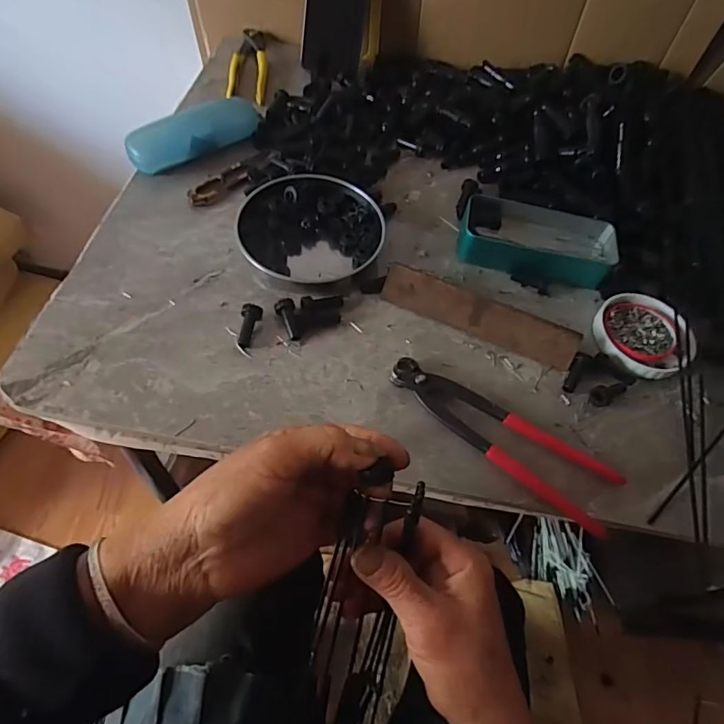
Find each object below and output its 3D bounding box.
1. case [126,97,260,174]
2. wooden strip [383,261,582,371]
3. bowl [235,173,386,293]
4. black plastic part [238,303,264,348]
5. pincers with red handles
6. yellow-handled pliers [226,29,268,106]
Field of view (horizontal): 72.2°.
[{"bbox_3d":[-0.177,-0.247,0.539,0.150,0.046,0.032,-32,67,-24],"label":"case"},{"bbox_3d":[0.105,-0.041,0.447,0.179,0.035,0.004,23,18,8],"label":"wooden strip"},{"bbox_3d":[-0.048,-0.124,0.484,0.134,0.038,0.137,3,58,-5],"label":"bowl"},{"bbox_3d":[-0.096,-0.031,0.425,0.017,0.012,0.038,5,57,-3],"label":"black plastic part"},{"bbox_3d":[0.112,0.052,0.394,0.192,0.019,0.058,35,60,15],"label":"pincers with red handles"},{"bbox_3d":[-0.146,-0.386,0.644,0.046,0.016,0.163,0,58,-7],"label":"yellow-handled pliers"}]

